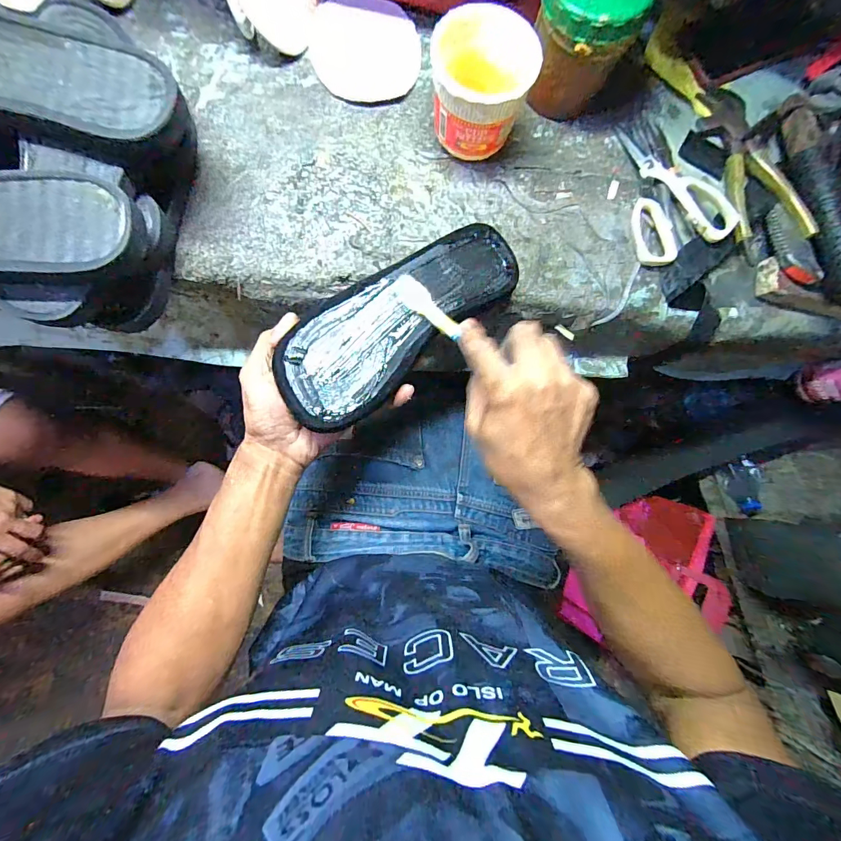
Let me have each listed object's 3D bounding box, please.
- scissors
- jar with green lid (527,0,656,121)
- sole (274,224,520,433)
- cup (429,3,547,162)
[{"bbox_3d":[0.267,-0.245,0.415,0.098,0.026,0.152,-10,86,-7],"label":"scissors"},{"bbox_3d":[0.149,-0.364,0.372,0.089,0.098,0.093,1,85,-6],"label":"jar with green lid"},{"bbox_3d":[-0.015,-0.093,0.348,0.242,0.012,0.091,-40,90,-12],"label":"sole"},{"bbox_3d":[0.051,-0.305,0.370,0.088,0.088,0.080,1,85,-6],"label":"cup"}]

